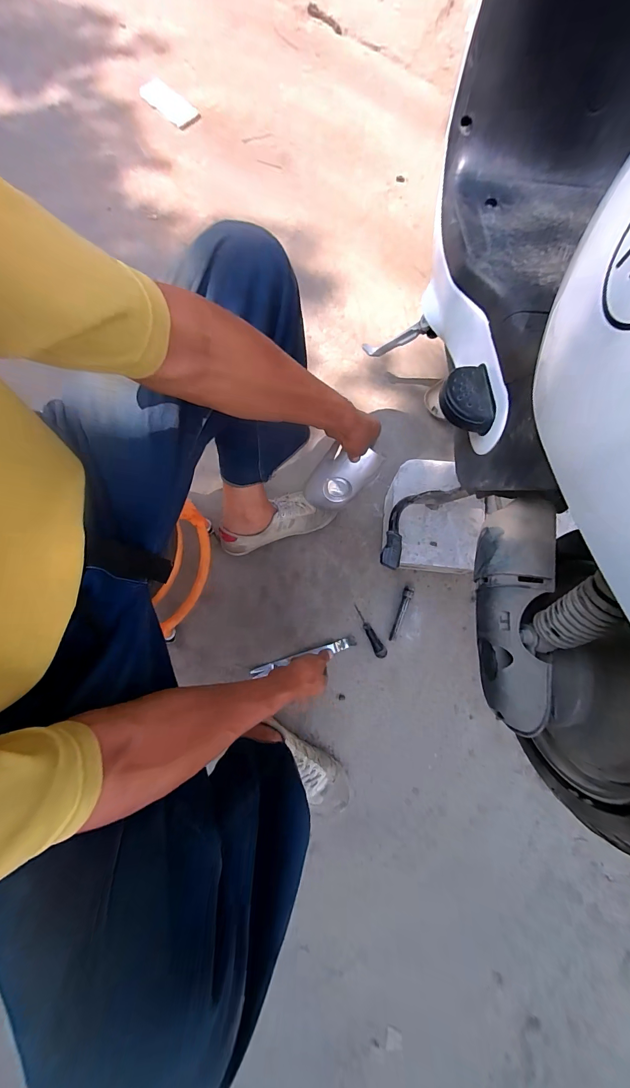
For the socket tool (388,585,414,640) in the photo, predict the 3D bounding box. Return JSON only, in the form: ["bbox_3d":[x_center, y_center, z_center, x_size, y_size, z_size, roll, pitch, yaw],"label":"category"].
[{"bbox_3d":[0.194,0.157,0.781,0.022,0.027,0.124,22,79,3],"label":"socket tool"}]

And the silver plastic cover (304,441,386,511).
[{"bbox_3d":[0.049,-0.132,0.684,0.098,0.050,0.161,32,121,-17],"label":"silver plastic cover"}]

